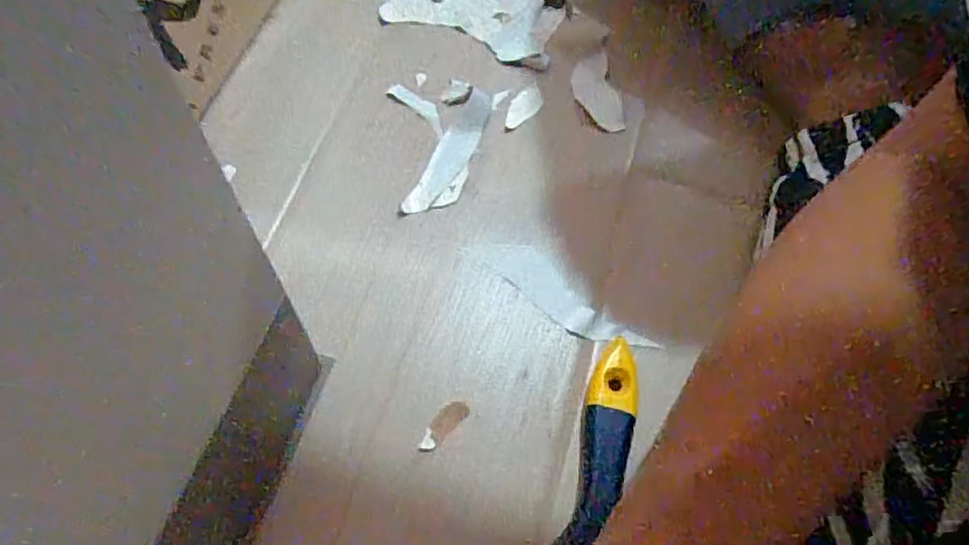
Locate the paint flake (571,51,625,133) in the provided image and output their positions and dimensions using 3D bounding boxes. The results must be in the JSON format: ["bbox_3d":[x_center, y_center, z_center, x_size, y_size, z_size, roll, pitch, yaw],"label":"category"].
[{"bbox_3d":[0.079,-0.128,0.453,0.030,0.004,0.063,-10,67,-8],"label":"paint flake"}]

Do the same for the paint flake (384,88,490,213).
[{"bbox_3d":[-0.029,-0.083,0.427,0.065,0.008,0.096,1,66,-3],"label":"paint flake"}]

